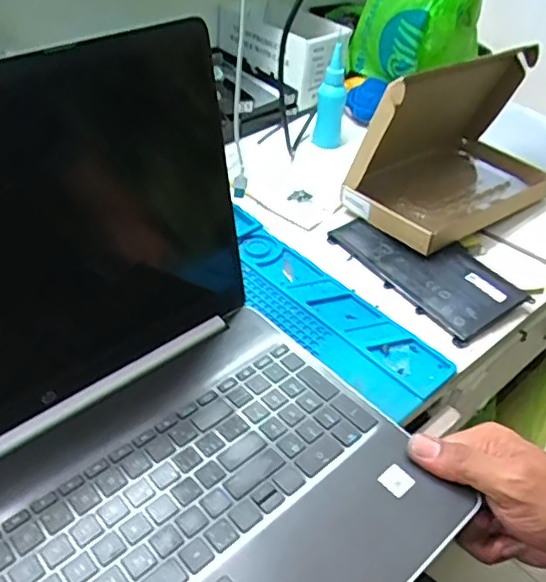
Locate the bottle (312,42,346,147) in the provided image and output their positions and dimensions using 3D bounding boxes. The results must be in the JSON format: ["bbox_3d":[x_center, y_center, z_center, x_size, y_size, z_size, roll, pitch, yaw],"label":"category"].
[{"bbox_3d":[0.072,-0.241,0.728,0.035,0.116,0.035,7,43,3],"label":"bottle"}]

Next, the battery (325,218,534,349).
[{"bbox_3d":[0.146,-0.026,0.563,0.089,0.014,0.179,-22,49,-25],"label":"battery"}]

